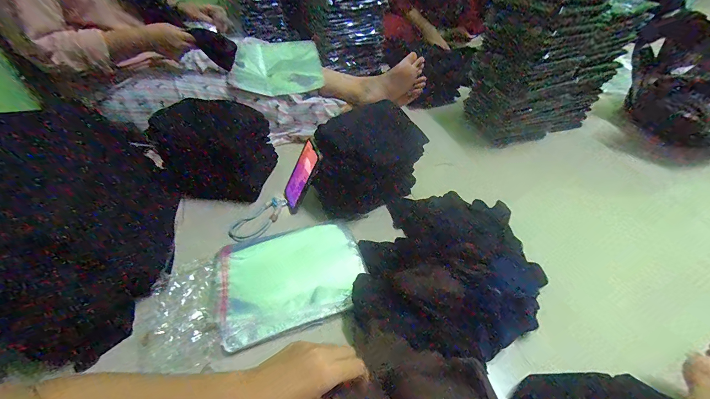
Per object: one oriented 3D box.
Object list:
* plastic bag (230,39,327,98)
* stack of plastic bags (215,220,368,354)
[{"bbox_3d":[-0.218,-0.379,0.882,0.256,0.160,0.045,-2,8,-14],"label":"plastic bag"},{"bbox_3d":[-0.120,0.141,0.590,0.269,0.013,0.214,-14,49,-13],"label":"stack of plastic bags"}]

